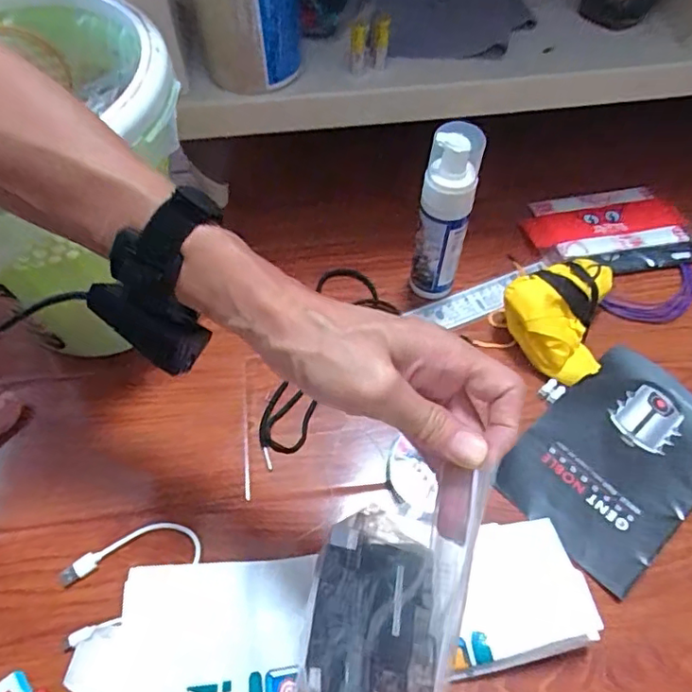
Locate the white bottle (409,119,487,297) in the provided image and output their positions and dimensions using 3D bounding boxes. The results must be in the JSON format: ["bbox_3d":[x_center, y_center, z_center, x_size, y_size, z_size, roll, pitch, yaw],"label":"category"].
[{"bbox_3d":[0.089,-0.114,0.524,0.044,0.186,0.043,11,58,6],"label":"white bottle"}]

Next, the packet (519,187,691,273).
[{"bbox_3d":[0.292,-0.133,0.632,0.174,0.019,0.118,-8,57,-5],"label":"packet"}]

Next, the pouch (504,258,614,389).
[{"bbox_3d":[0.201,-0.034,0.541,0.095,0.062,0.118,17,58,10],"label":"pouch"}]

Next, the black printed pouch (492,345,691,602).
[{"bbox_3d":[0.242,0.096,0.497,0.203,0.012,0.133,-37,65,-22],"label":"black printed pouch"}]

